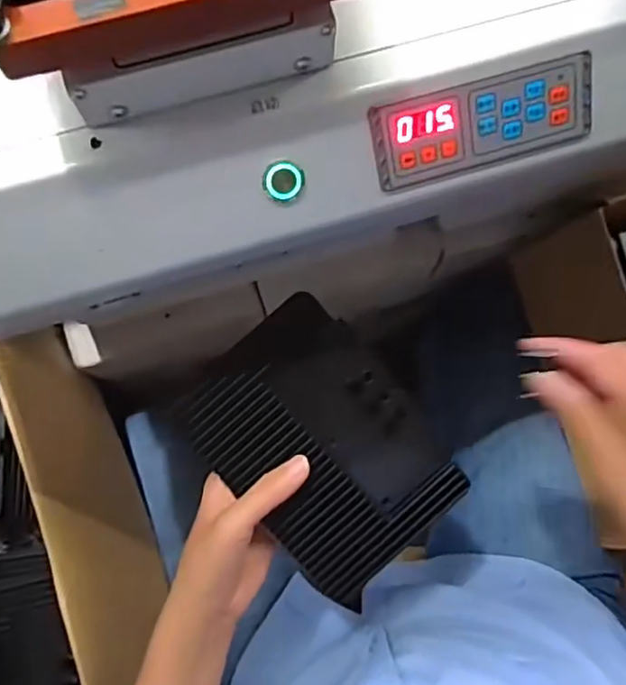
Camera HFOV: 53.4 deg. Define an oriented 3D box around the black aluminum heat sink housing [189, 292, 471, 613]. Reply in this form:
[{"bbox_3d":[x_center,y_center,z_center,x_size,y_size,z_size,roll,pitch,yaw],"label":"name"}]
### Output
[{"bbox_3d":[0.010,0.075,0.433,0.132,0.014,0.191,-40,99,-5],"label":"black aluminum heat sink housing"}]

